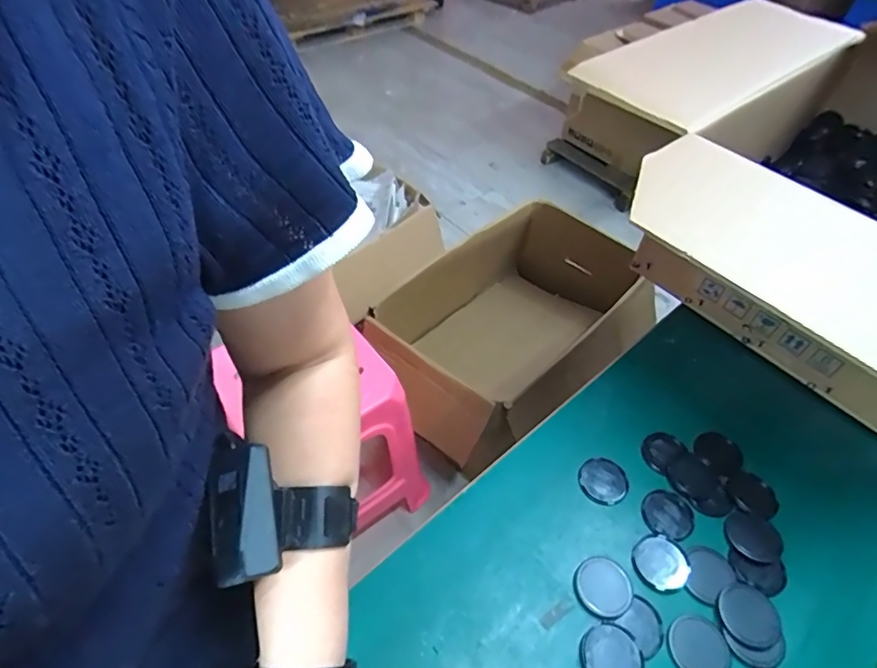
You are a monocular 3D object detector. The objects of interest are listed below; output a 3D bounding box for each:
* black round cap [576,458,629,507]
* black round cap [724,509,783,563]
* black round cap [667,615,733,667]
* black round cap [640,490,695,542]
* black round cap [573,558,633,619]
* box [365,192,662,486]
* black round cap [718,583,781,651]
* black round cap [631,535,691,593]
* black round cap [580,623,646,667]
[{"bbox_3d":[0.174,0.156,0.535,0.051,0.004,0.049,1,50,-2],"label":"black round cap"},{"bbox_3d":[0.312,0.202,0.501,0.051,0.004,0.044,22,52,15],"label":"black round cap"},{"bbox_3d":[0.226,0.271,0.437,0.050,0.004,0.049,1,50,-2],"label":"black round cap"},{"bbox_3d":[0.234,0.185,0.517,0.047,0.004,0.049,1,50,-2],"label":"black round cap"},{"bbox_3d":[0.153,0.234,0.468,0.051,0.004,0.050,1,50,-2],"label":"black round cap"},{"bbox_3d":[0.173,-0.028,1.301,0.705,0.285,0.539,-31,58,-26],"label":"box"},{"bbox_3d":[0.279,0.253,0.454,0.054,0.005,0.050,1,50,-2],"label":"black round cap"},{"bbox_3d":[0.212,0.218,0.482,0.052,0.008,0.048,-6,38,5],"label":"black round cap"},{"bbox_3d":[0.148,0.276,0.429,0.053,0.006,0.050,1,50,-2],"label":"black round cap"}]

